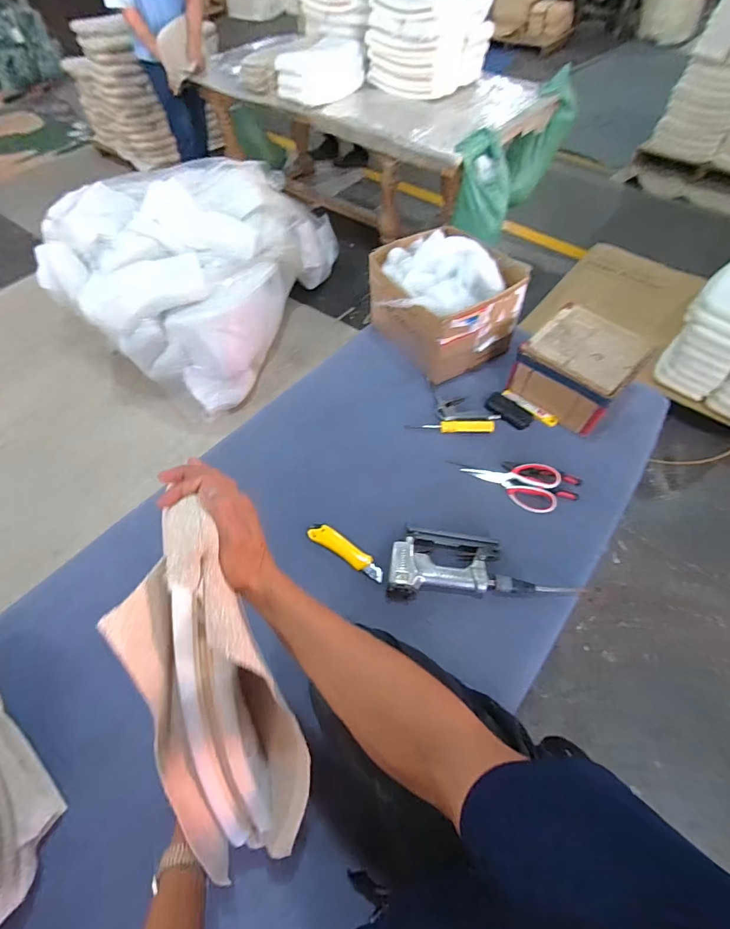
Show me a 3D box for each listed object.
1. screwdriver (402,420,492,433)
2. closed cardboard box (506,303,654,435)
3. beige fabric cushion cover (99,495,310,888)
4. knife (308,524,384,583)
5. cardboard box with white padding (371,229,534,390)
[{"bbox_3d":[0.189,-0.088,0.915,0.192,0.033,0.028,5,57,4],"label":"screwdriver"},{"bbox_3d":[0.474,-0.215,0.919,0.209,0.122,0.211,38,65,23],"label":"closed cardboard box"},{"bbox_3d":[-0.131,0.239,0.404,0.113,0.400,0.091,-8,20,-4],"label":"beige fabric cushion cover"},{"bbox_3d":[-0.034,0.160,0.769,0.164,0.018,0.036,28,61,18],"label":"knife"},{"bbox_3d":[0.175,-0.399,1.004,0.298,0.202,0.308,-29,60,-17],"label":"cardboard box with white padding"}]

